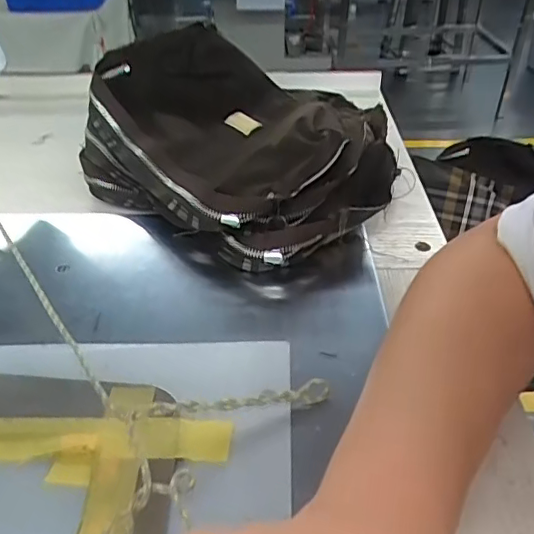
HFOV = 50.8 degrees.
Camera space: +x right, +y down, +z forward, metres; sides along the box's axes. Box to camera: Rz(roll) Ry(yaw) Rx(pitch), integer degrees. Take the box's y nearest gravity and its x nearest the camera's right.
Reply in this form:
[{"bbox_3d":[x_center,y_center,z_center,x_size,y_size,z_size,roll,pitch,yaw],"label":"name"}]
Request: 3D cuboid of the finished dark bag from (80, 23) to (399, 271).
[{"bbox_3d":[-0.041,-0.109,0.485,0.172,0.093,0.301,-31,47,-33],"label":"finished dark bag"}]

